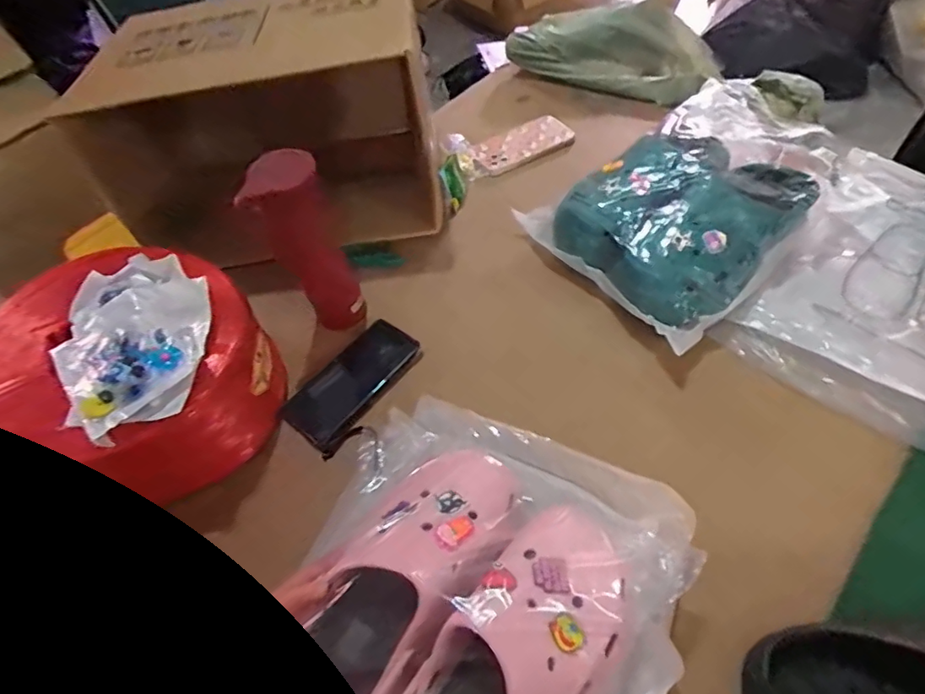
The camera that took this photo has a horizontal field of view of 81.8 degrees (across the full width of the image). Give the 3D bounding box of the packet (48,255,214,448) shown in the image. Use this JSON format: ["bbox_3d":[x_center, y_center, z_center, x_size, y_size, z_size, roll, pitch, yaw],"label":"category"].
[{"bbox_3d":[-0.306,-0.014,0.495,0.149,0.043,0.195,-23,54,-9],"label":"packet"}]

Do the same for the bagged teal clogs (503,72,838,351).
[{"bbox_3d":[0.284,-0.185,0.658,0.333,0.121,0.261,-33,56,-16],"label":"bagged teal clogs"}]

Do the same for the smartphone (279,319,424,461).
[{"bbox_3d":[-0.123,0.042,0.613,0.089,0.012,0.160,30,70,30],"label":"smartphone"}]

